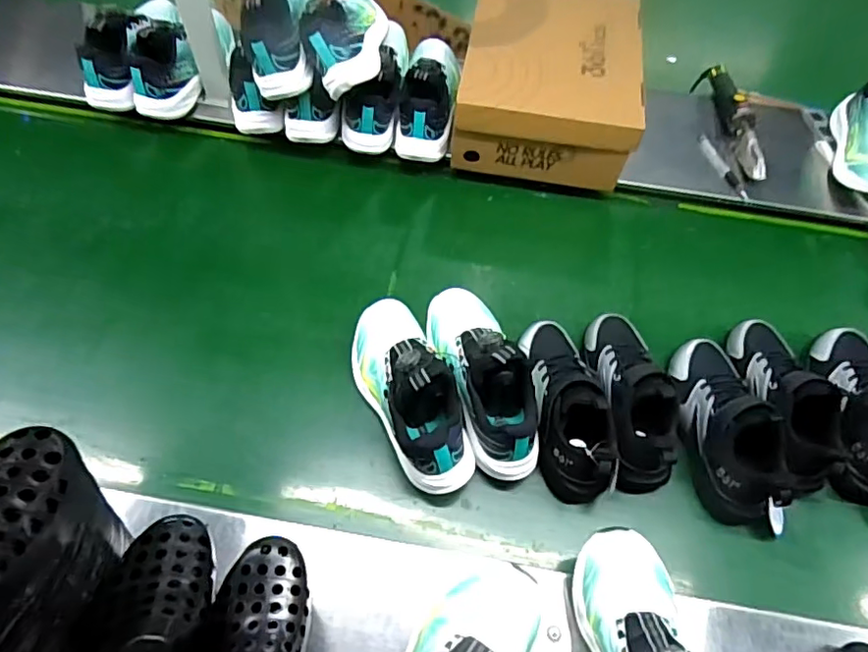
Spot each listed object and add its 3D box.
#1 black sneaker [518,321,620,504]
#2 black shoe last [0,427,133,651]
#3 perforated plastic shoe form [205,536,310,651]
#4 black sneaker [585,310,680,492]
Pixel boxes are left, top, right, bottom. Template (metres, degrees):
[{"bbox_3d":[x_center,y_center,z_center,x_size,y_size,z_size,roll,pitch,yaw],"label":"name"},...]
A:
[{"bbox_3d":[0.152,0.081,0.650,0.082,0.092,0.210,-5,60,-7],"label":"black sneaker"},{"bbox_3d":[-0.267,0.151,0.372,0.076,0.169,0.151,8,59,0],"label":"black shoe last"},{"bbox_3d":[-0.131,0.226,0.426,0.066,0.057,0.124,3,60,-2],"label":"perforated plastic shoe form"},{"bbox_3d":[0.230,0.070,0.660,0.079,0.098,0.211,3,60,-3],"label":"black sneaker"}]

